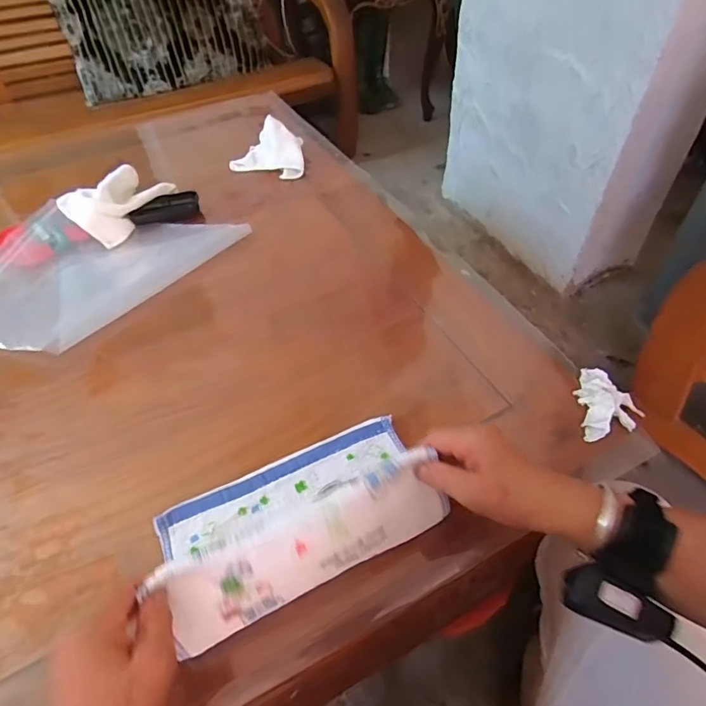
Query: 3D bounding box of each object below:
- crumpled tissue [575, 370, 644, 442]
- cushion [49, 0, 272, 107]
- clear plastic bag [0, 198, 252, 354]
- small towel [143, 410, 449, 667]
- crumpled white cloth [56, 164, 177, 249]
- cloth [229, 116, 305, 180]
[{"bbox_3d":[0.272,0.052,0.531,0.070,0.023,0.083,-16,54,-14],"label":"crumpled tissue"},{"bbox_3d":[-0.604,-1.053,1.511,0.593,0.384,0.139,-21,27,-12],"label":"cushion"},{"bbox_3d":[-0.372,-0.112,0.691,0.335,0.019,0.283,10,52,7],"label":"clear plastic bag"},{"bbox_3d":[-0.050,0.135,0.425,0.242,0.095,0.131,-21,55,-17],"label":"small towel"},{"bbox_3d":[-0.371,-0.249,0.769,0.110,0.057,0.157,33,58,26],"label":"crumpled white cloth"},{"bbox_3d":[-0.156,-0.373,0.868,0.132,0.056,0.106,-2,49,0],"label":"cloth"}]

